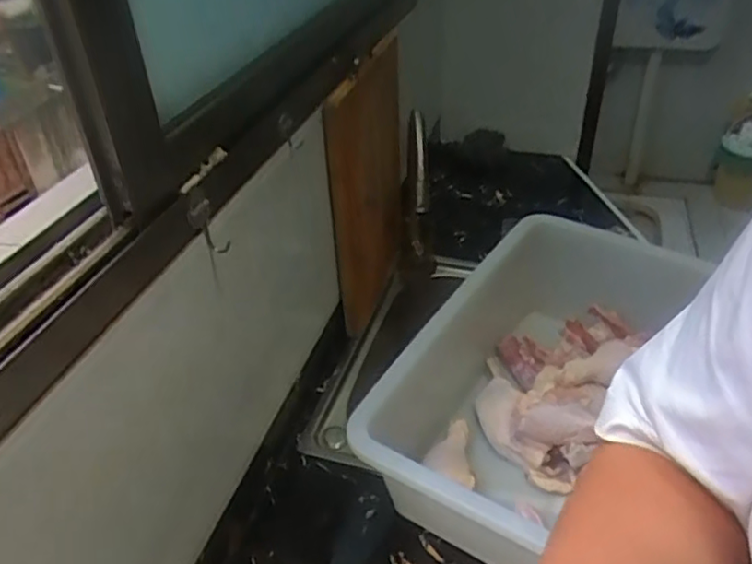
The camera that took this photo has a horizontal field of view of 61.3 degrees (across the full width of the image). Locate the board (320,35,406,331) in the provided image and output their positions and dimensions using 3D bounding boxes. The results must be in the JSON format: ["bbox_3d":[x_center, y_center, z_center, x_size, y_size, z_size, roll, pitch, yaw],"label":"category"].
[{"bbox_3d":[-0.010,-0.101,0.829,0.020,0.418,0.167,24,54,20],"label":"board"}]

